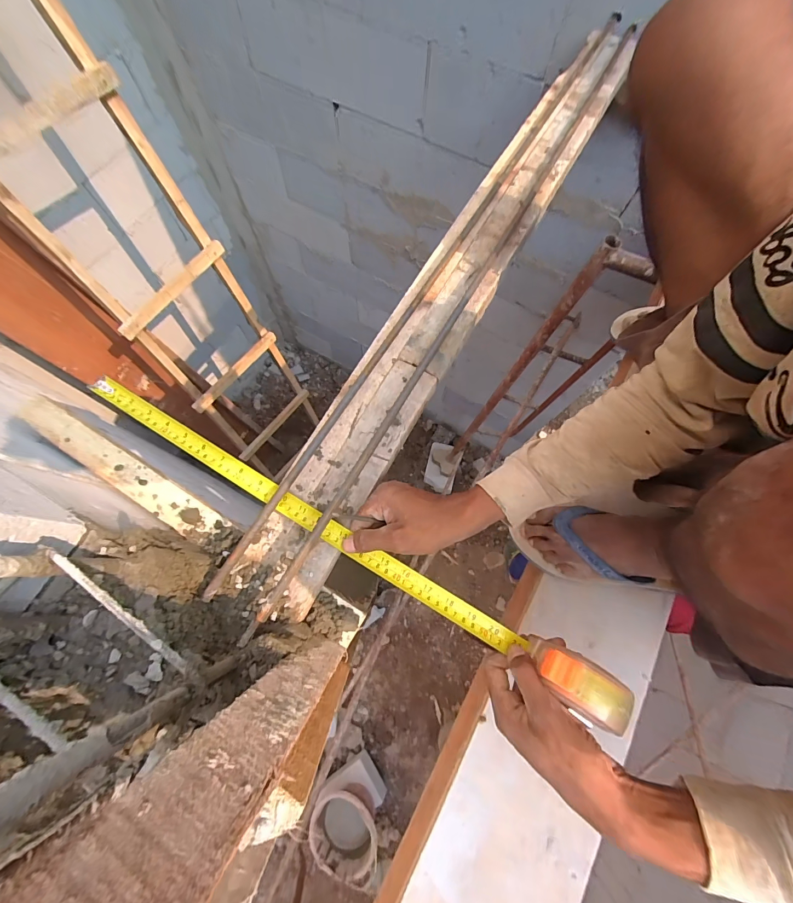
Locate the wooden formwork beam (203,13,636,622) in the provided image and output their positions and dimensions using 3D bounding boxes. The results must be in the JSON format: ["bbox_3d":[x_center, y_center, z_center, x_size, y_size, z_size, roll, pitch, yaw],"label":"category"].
[{"bbox_3d":[0.106,-0.271,0.486,0.102,0.043,1.037,29,73,7],"label":"wooden formwork beam"}]

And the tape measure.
[{"bbox_3d":[-0.071,0.076,0.360,0.585,0.059,0.035,29,73,11],"label":"tape measure"}]

